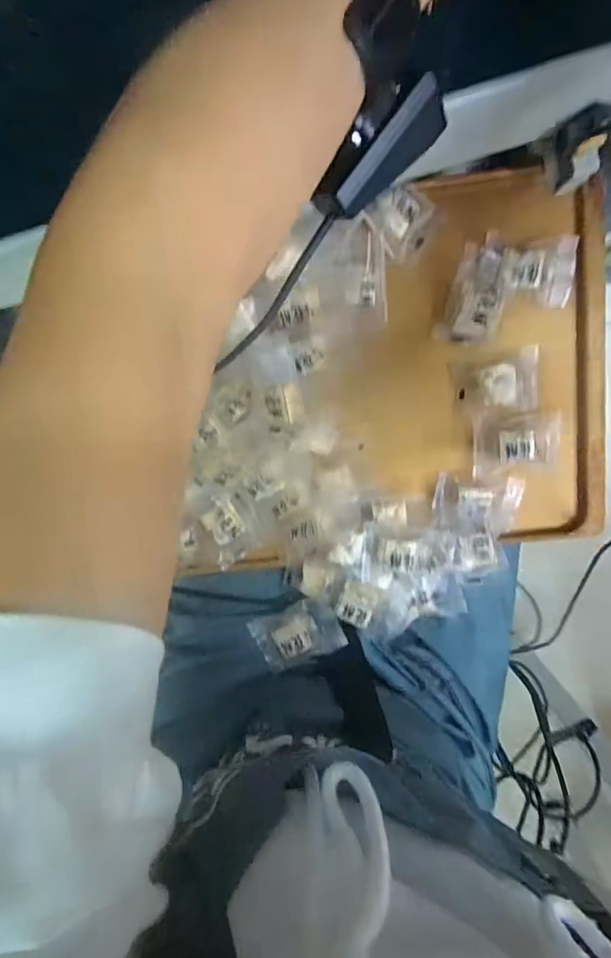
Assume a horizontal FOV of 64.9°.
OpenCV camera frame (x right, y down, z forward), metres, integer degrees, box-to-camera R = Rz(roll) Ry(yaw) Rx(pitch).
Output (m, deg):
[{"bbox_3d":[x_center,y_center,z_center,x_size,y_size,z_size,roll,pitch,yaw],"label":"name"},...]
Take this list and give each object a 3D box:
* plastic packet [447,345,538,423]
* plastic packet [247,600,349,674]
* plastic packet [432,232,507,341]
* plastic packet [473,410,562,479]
[{"bbox_3d":[0.166,-0.079,0.409,0.073,0.017,0.051,-12,99,4],"label":"plastic packet"},{"bbox_3d":[-0.007,0.138,0.424,0.074,0.011,0.047,-25,98,6],"label":"plastic packet"},{"bbox_3d":[0.141,-0.156,0.395,0.042,0.026,0.084,13,100,0],"label":"plastic packet"},{"bbox_3d":[0.187,-0.031,0.416,0.079,0.014,0.055,-4,100,3],"label":"plastic packet"}]

